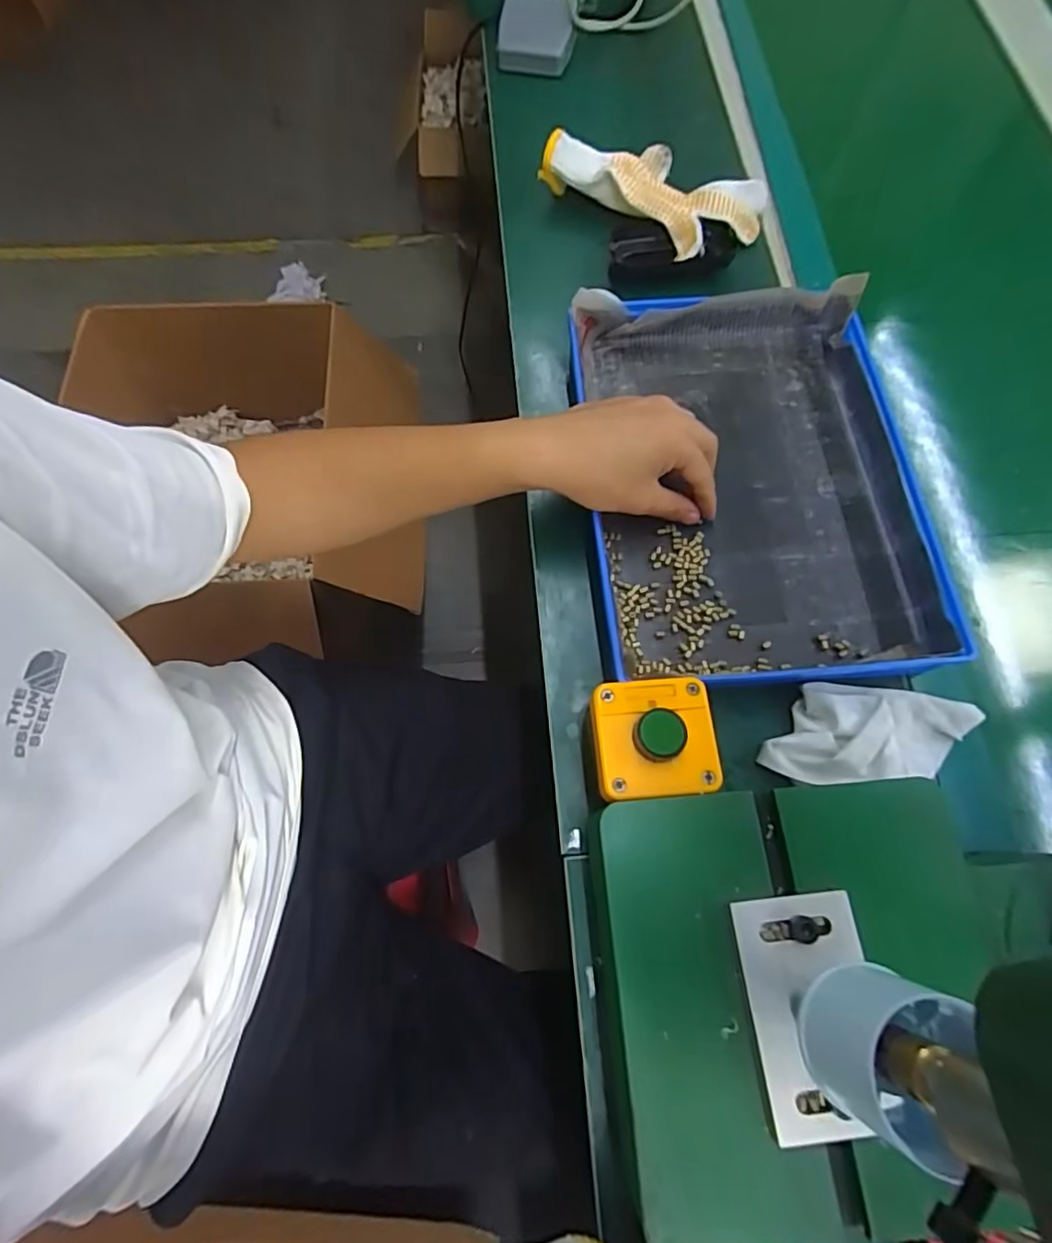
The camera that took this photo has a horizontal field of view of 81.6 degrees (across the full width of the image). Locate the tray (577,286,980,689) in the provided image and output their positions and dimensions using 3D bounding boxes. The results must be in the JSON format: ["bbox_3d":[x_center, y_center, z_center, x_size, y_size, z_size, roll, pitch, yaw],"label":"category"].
[{"bbox_3d":[0.171,-0.111,0.462,0.250,0.045,0.326,-3,69,-2],"label":"tray"}]

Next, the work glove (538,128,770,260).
[{"bbox_3d":[0.126,-0.408,0.578,0.198,0.047,0.127,35,72,12],"label":"work glove"}]

